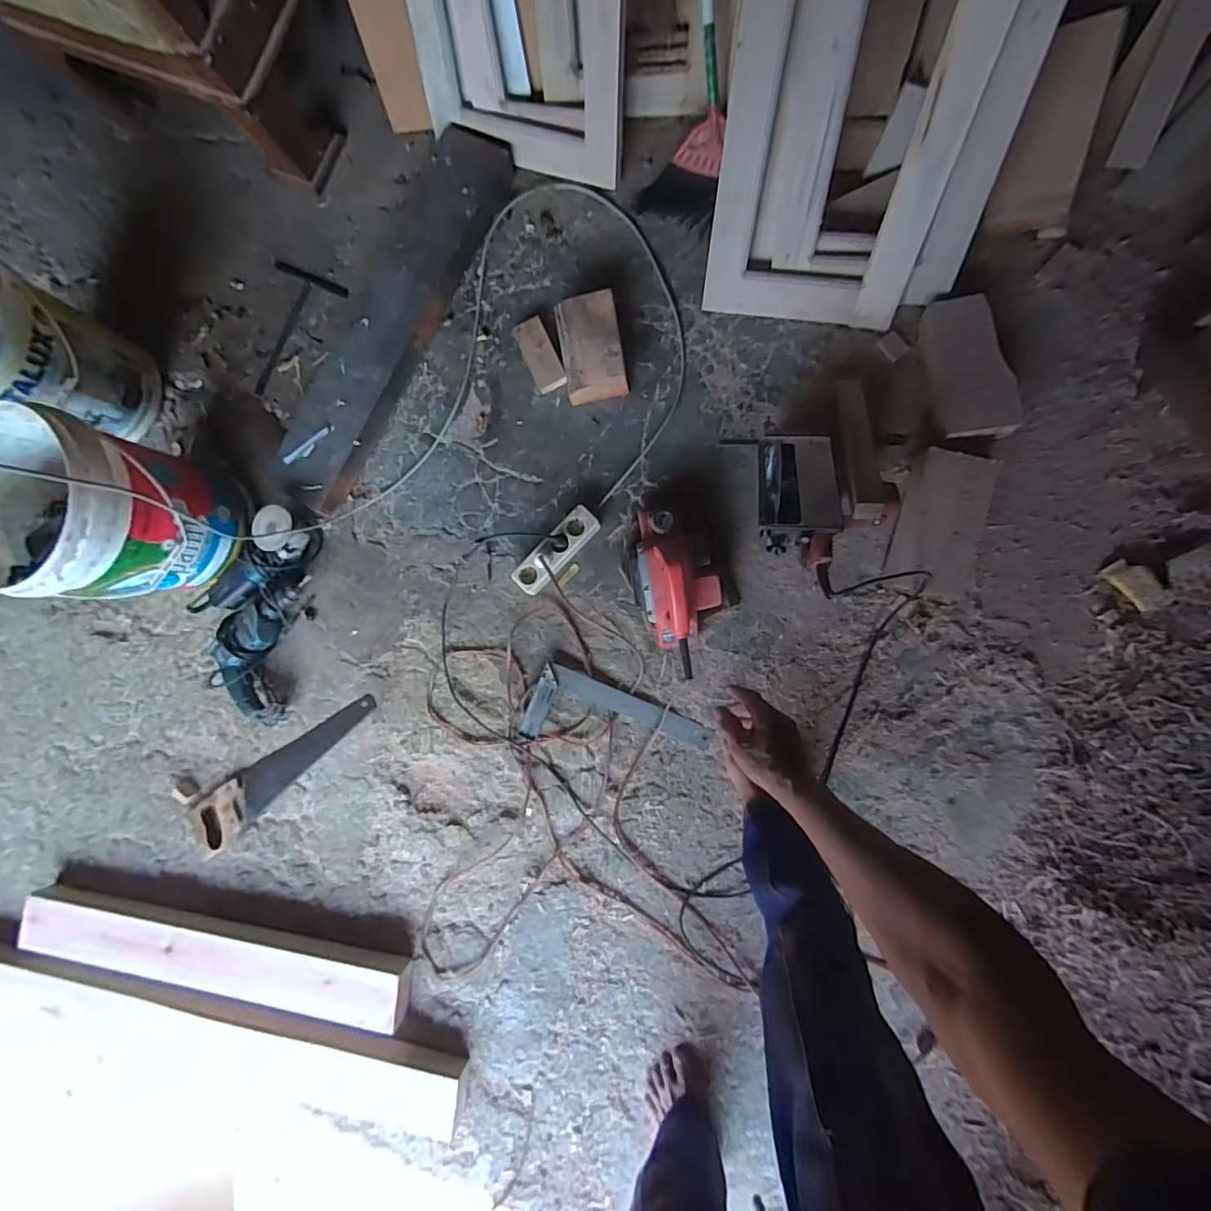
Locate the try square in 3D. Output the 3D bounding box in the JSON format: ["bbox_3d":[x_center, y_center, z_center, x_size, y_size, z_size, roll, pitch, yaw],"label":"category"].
[{"bbox_3d":[0.019,0.245,1.047,0.349,0.025,0.150,22,91,8],"label":"try square"}]

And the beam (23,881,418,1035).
[{"bbox_3d":[-0.838,0.746,1.137,0.889,0.075,0.139,8,89,8],"label":"beam"}]

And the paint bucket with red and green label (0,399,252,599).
[{"bbox_3d":[-0.938,-0.165,1.006,0.333,0.296,0.311,15,89,8],"label":"paint bucket with red and green label"}]

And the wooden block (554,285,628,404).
[{"bbox_3d":[-0.024,-0.509,1.062,0.125,0.073,0.195,-8,86,8],"label":"wooden block"}]

